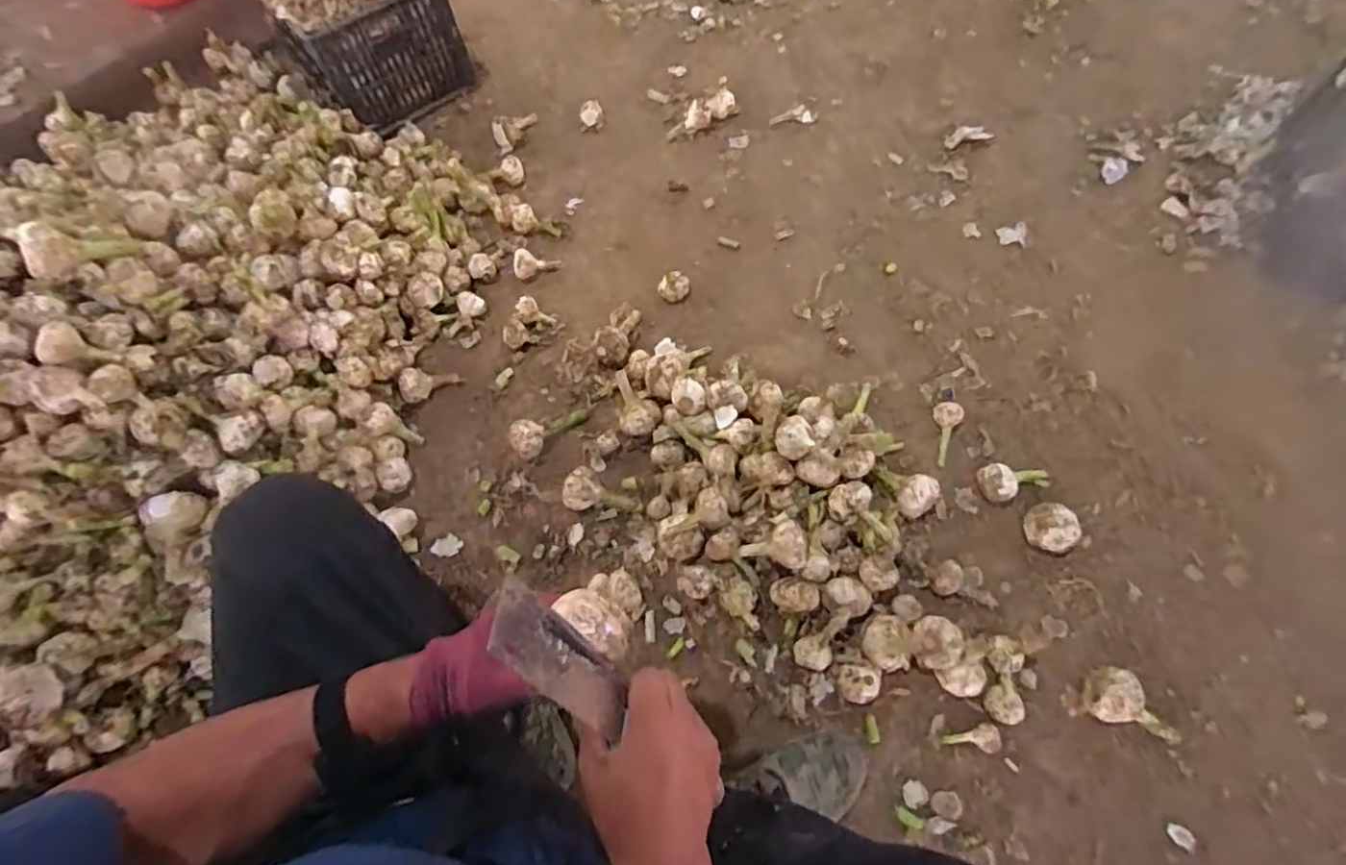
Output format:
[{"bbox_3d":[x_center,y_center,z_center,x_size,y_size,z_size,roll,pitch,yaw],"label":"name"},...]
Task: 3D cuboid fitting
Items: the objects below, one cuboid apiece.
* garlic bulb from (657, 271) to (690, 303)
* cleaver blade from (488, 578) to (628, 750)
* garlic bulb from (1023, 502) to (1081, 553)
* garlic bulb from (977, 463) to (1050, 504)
[{"bbox_3d":[0.001,-0.269,1.131,0.059,0.043,0.048,-6,64,-1],"label":"garlic bulb"},{"bbox_3d":[-0.069,0.144,0.384,0.006,0.123,0.051,-25,33,25],"label":"cleaver blade"},{"bbox_3d":[0.555,0.141,0.899,0.073,0.064,0.068,-1,64,2],"label":"garlic bulb"},{"bbox_3d":[0.522,0.070,0.940,0.103,0.066,0.057,-19,65,-7],"label":"garlic bulb"}]

